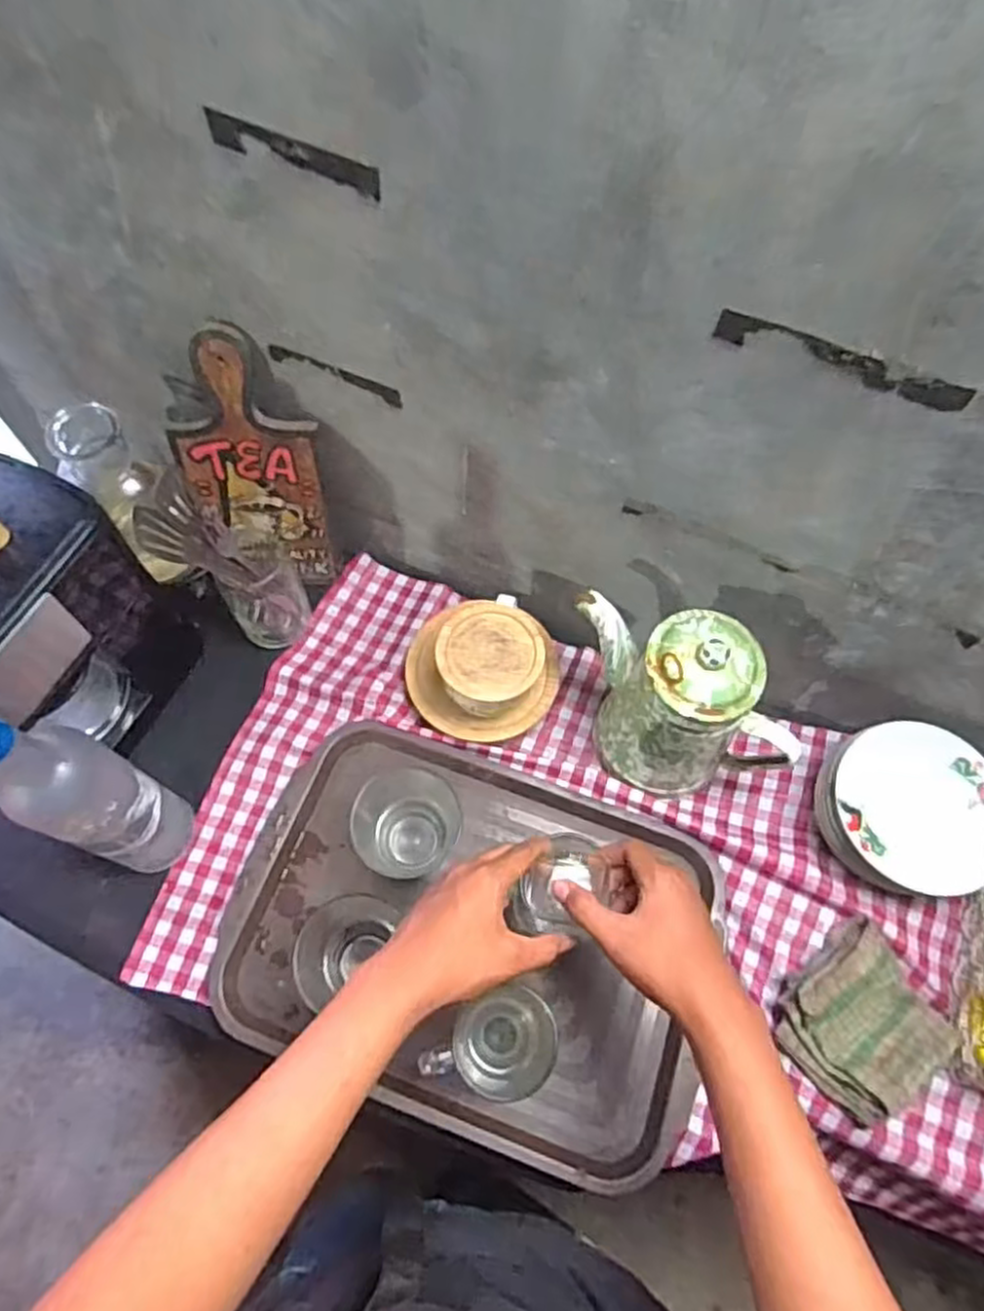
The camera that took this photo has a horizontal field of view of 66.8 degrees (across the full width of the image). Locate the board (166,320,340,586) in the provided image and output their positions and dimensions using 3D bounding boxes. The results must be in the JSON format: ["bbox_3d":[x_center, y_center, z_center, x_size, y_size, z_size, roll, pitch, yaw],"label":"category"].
[{"bbox_3d":[-0.236,-0.181,0.736,0.136,0.274,0.019,0,47,-4],"label":"board"}]

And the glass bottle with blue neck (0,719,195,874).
[{"bbox_3d":[-0.312,0.105,0.570,0.059,0.335,0.071,25,67,9],"label":"glass bottle with blue neck"}]

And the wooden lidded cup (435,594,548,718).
[{"bbox_3d":[-0.003,0.013,0.746,0.099,0.105,0.107,1,65,-2],"label":"wooden lidded cup"}]

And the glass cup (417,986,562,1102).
[{"bbox_3d":[0.006,0.303,0.587,0.069,0.138,0.062,11,65,3],"label":"glass cup"}]

